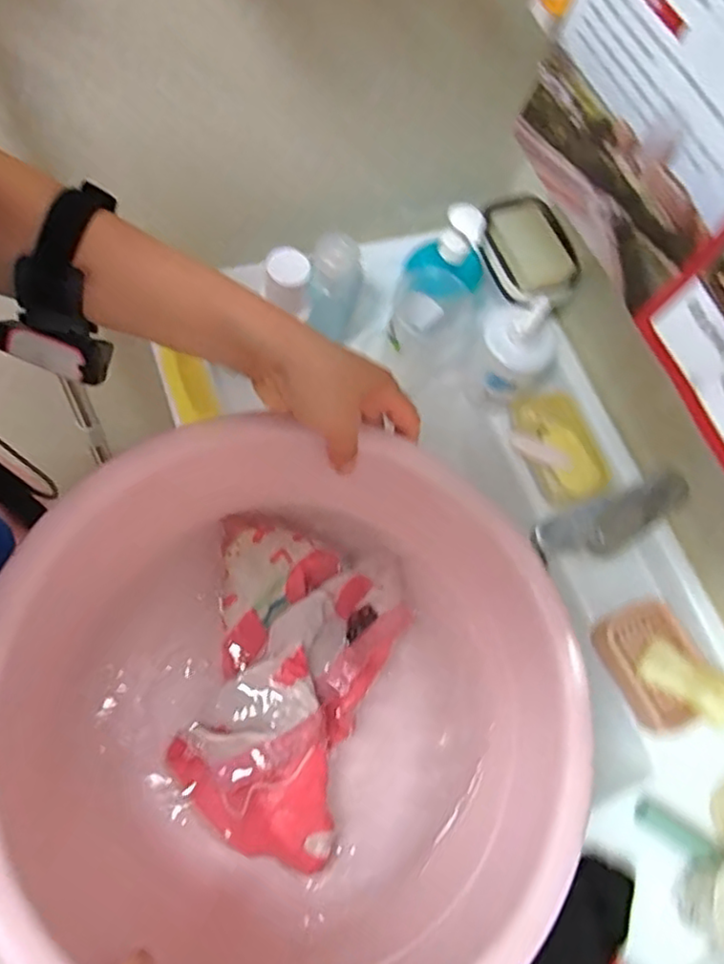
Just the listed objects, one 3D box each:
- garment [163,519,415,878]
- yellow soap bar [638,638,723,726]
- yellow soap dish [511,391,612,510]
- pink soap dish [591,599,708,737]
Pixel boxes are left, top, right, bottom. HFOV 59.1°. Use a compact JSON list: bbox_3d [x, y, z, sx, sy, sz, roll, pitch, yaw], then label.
[{"bbox_3d":[-0.056,0.151,0.480,0.138,0.083,0.223,11,60,8],"label":"garment"},{"bbox_3d":[0.325,0.198,0.633,0.093,0.020,0.046,29,64,17],"label":"yellow soap bar"},{"bbox_3d":[0.223,-0.039,0.726,0.073,0.039,0.128,-19,61,-10],"label":"yellow soap dish"},{"bbox_3d":[0.302,0.184,0.650,0.099,0.033,0.124,-25,62,-13],"label":"pink soap dish"}]

